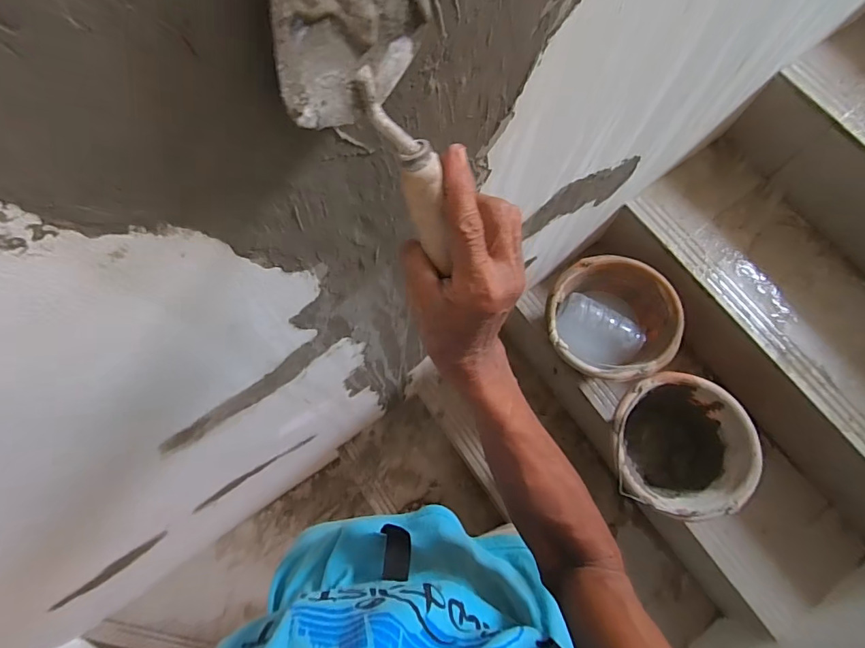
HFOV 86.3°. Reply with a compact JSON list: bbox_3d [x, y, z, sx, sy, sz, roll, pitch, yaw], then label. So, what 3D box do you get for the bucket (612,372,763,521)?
[{"bbox_3d":[0.455,0.243,0.918,0.240,0.223,0.240,0,73,0],"label":"bucket"}]

